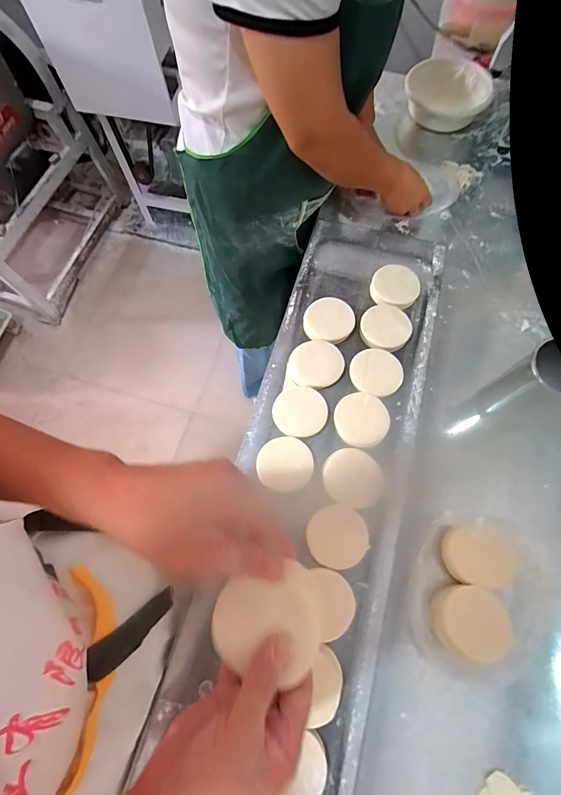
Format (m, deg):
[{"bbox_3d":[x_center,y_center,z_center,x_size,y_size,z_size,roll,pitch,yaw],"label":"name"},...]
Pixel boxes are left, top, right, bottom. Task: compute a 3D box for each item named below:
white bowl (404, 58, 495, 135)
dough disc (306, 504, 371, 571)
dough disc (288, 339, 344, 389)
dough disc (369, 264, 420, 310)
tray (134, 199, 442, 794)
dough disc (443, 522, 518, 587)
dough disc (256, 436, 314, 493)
[{"bbox_3d":[0.385,-0.702,0.853,0.166,0.056,0.166,0,70,1],"label":"white bowl"},{"bbox_3d":[0.083,0.203,0.537,0.084,0.008,0.083,-1,71,2],"label":"dough disc"},{"bbox_3d":[0.060,-0.058,0.626,0.093,0.013,0.084,-14,71,-2],"label":"dough disc"},{"bbox_3d":[0.210,-0.203,0.682,0.085,0.024,0.087,-1,71,2],"label":"dough disc"},{"bbox_3d":[0.055,0.145,0.577,0.275,0.051,1.152,13,72,7],"label":"tray"},{"bbox_3d":[0.290,0.226,0.533,0.103,0.022,0.080,-1,71,2],"label":"dough disc"},{"bbox_3d":[0.007,0.104,0.570,0.084,0.015,0.079,-1,71,2],"label":"dough disc"}]

